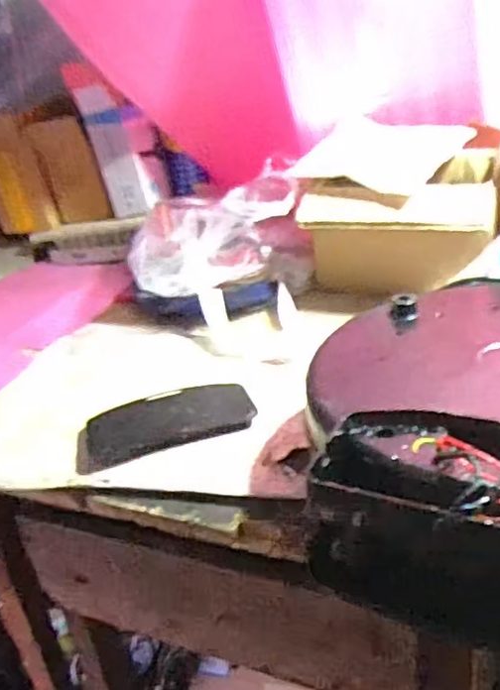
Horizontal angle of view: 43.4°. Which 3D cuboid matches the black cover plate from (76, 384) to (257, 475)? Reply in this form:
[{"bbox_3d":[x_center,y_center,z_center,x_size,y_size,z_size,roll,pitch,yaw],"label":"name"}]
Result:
[{"bbox_3d":[-0.082,0.074,0.610,0.169,0.033,0.084,-12,30,-11],"label":"black cover plate"}]

